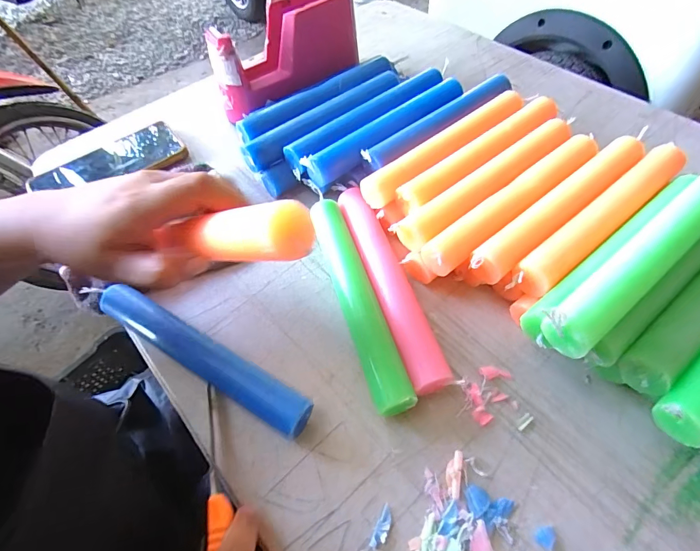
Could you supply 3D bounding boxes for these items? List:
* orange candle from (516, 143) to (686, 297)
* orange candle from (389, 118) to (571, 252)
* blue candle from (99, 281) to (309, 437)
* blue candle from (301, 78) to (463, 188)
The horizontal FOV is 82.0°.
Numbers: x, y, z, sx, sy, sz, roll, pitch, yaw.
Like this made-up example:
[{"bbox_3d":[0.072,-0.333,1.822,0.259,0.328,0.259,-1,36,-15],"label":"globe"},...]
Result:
[{"bbox_3d":[0.207,-0.046,0.326,0.202,0.031,0.027,-36,60,-18],"label":"orange candle"},{"bbox_3d":[0.124,-0.083,0.353,0.202,0.022,0.028,-33,59,-20],"label":"orange candle"},{"bbox_3d":[-0.115,0.058,0.304,0.196,0.019,0.026,26,62,21],"label":"blue candle"},{"bbox_3d":[0.039,-0.143,0.400,0.187,0.027,0.032,-34,59,-20],"label":"blue candle"}]

